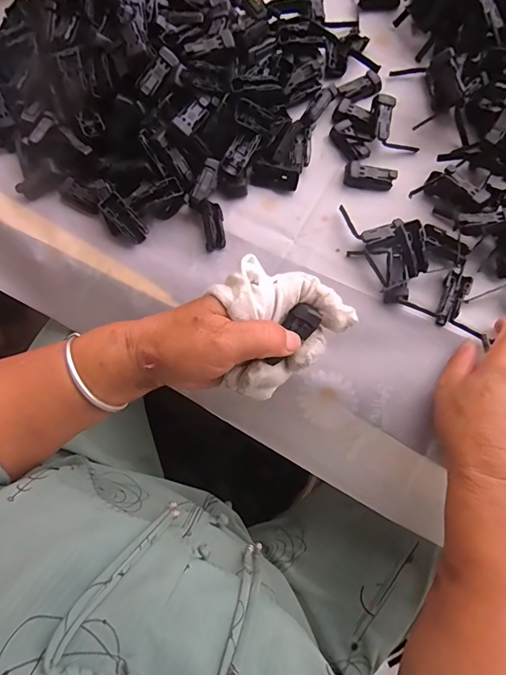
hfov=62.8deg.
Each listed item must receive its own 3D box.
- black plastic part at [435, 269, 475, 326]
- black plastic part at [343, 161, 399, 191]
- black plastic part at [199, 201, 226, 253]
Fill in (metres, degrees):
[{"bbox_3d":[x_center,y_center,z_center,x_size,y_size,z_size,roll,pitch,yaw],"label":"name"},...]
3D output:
[{"bbox_3d":[0.175,-0.035,0.364,0.021,0.013,0.048,27,78,6],"label":"black plastic part"},{"bbox_3d":[0.112,-0.154,0.401,0.049,0.014,0.019,15,77,4],"label":"black plastic part"},{"bbox_3d":[-0.037,-0.106,0.391,0.021,0.018,0.049,-11,77,-3],"label":"black plastic part"}]

